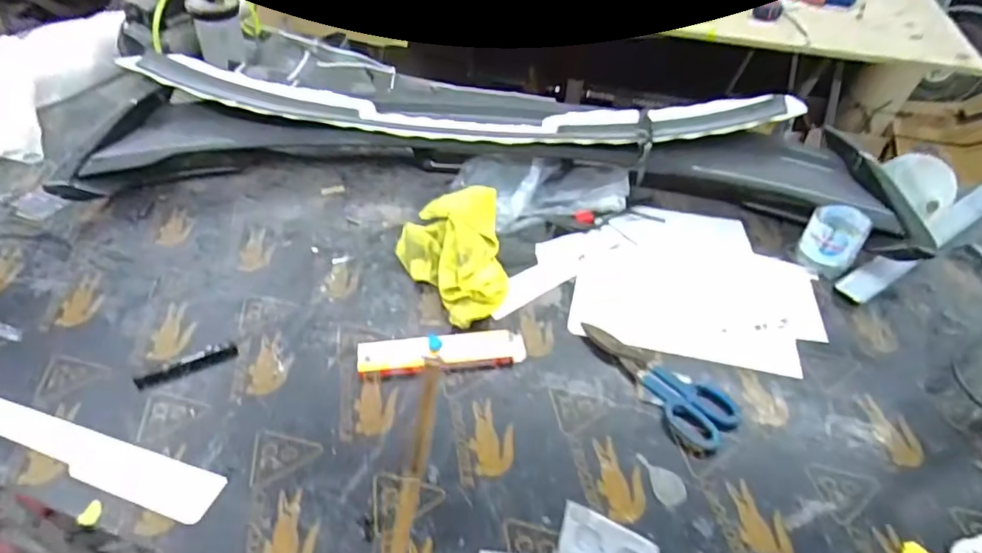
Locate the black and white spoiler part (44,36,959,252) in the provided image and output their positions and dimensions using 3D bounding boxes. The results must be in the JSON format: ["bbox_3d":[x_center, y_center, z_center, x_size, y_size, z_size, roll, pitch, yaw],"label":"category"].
[{"bbox_3d":[0.004,-0.243,1.128,1.439,0.147,0.395,5,43,2],"label":"black and white spoiler part"}]

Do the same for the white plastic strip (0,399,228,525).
[{"bbox_3d":[-0.500,0.219,0.707,0.362,0.009,0.062,14,44,12],"label":"white plastic strip"}]

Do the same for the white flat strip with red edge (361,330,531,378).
[{"bbox_3d":[-0.071,0.111,0.835,0.238,0.021,0.053,-4,43,-8],"label":"white flat strip with red edge"}]

